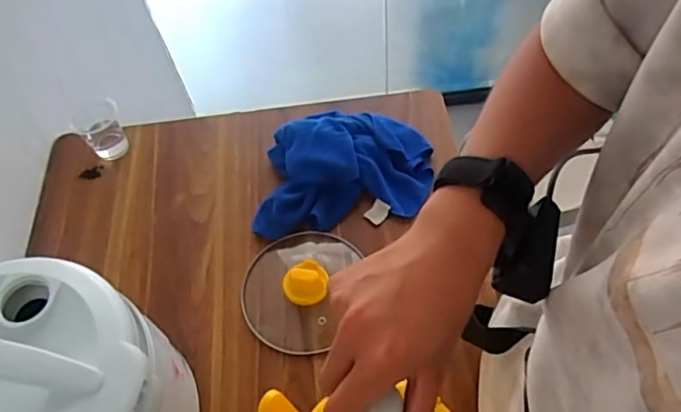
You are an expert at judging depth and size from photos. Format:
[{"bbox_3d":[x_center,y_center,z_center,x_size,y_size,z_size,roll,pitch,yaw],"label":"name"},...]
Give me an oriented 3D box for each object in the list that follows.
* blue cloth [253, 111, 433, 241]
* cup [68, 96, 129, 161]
[{"bbox_3d":[0.002,-0.054,0.766,0.247,0.068,0.170,-9,56,-1],"label":"blue cloth"},{"bbox_3d":[-0.362,-0.116,0.838,0.065,0.075,0.060,-33,60,-16],"label":"cup"}]

